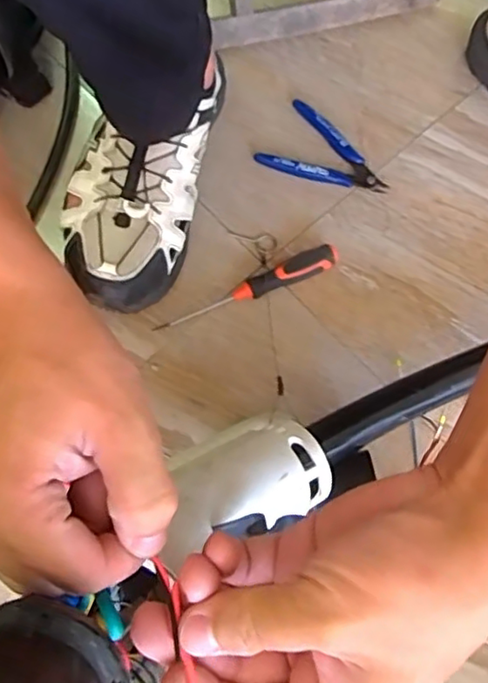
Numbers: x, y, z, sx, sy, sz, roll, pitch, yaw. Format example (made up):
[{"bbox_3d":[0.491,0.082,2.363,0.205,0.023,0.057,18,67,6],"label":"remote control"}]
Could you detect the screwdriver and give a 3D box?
[{"bbox_3d":[0.003,-0.043,0.526,0.164,0.021,0.019,-23,73,-9],"label":"screwdriver"}]

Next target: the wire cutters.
[{"bbox_3d":[0.078,-0.169,0.572,0.118,0.012,0.079,34,74,10],"label":"wire cutters"}]

